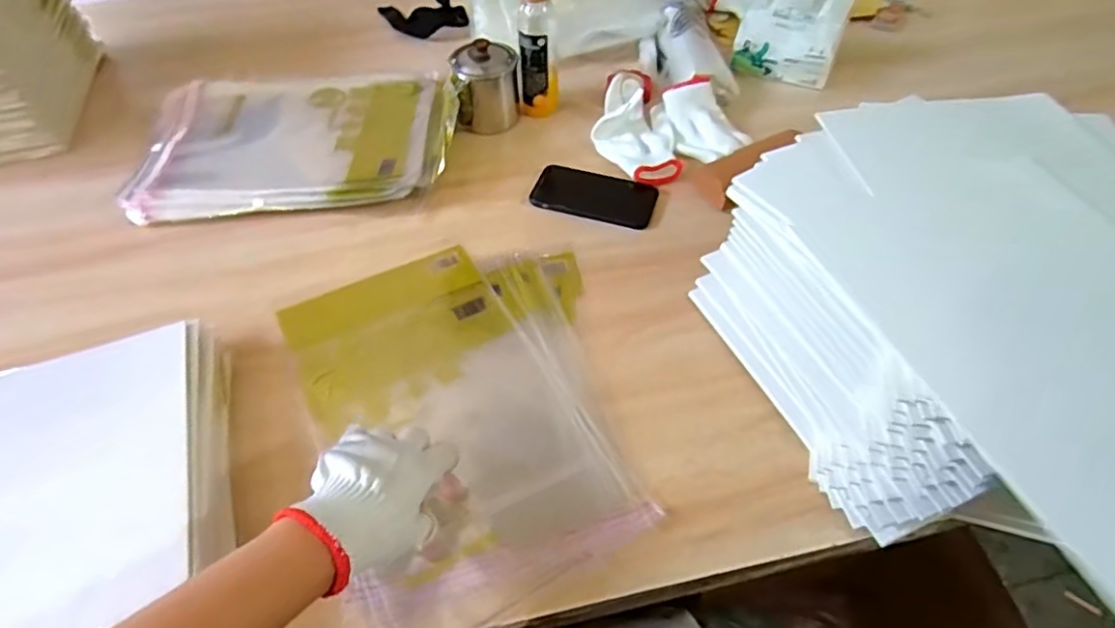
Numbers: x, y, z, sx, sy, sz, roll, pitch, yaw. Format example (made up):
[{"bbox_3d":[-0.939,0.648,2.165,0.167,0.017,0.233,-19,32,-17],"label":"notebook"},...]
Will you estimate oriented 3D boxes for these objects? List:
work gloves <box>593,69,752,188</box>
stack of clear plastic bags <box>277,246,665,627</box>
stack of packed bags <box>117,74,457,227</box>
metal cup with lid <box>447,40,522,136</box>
[{"bbox_3d":[0.133,-0.265,0.823,0.174,0.058,0.210,-28,56,-19],"label":"work gloves"},{"bbox_3d":[-0.079,0.081,0.581,0.284,0.017,0.376,-21,56,-15],"label":"stack of clear plastic bags"},{"bbox_3d":[-0.332,-0.237,0.807,0.399,0.046,0.264,-6,52,-4],"label":"stack of packed bags"},{"bbox_3d":[-0.097,-0.316,0.836,0.085,0.107,0.086,0,52,1],"label":"metal cup with lid"}]

